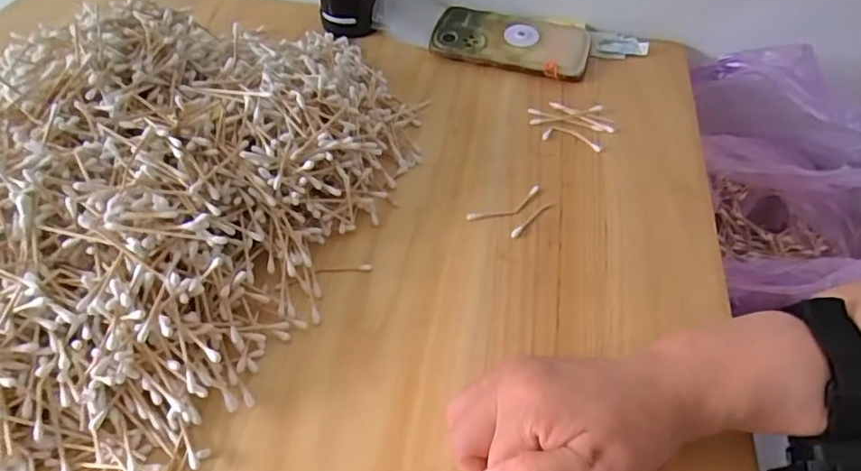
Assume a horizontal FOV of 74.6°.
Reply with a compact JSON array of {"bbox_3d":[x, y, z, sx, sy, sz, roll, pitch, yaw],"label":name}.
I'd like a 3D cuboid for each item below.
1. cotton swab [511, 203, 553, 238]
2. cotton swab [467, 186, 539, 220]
[{"bbox_3d":[0.082,-0.014,0.453,0.007,0.006,0.053,35,56,25],"label":"cotton swab"},{"bbox_3d":[0.062,-0.023,0.454,0.068,0.004,0.018,-21,53,-19],"label":"cotton swab"}]

